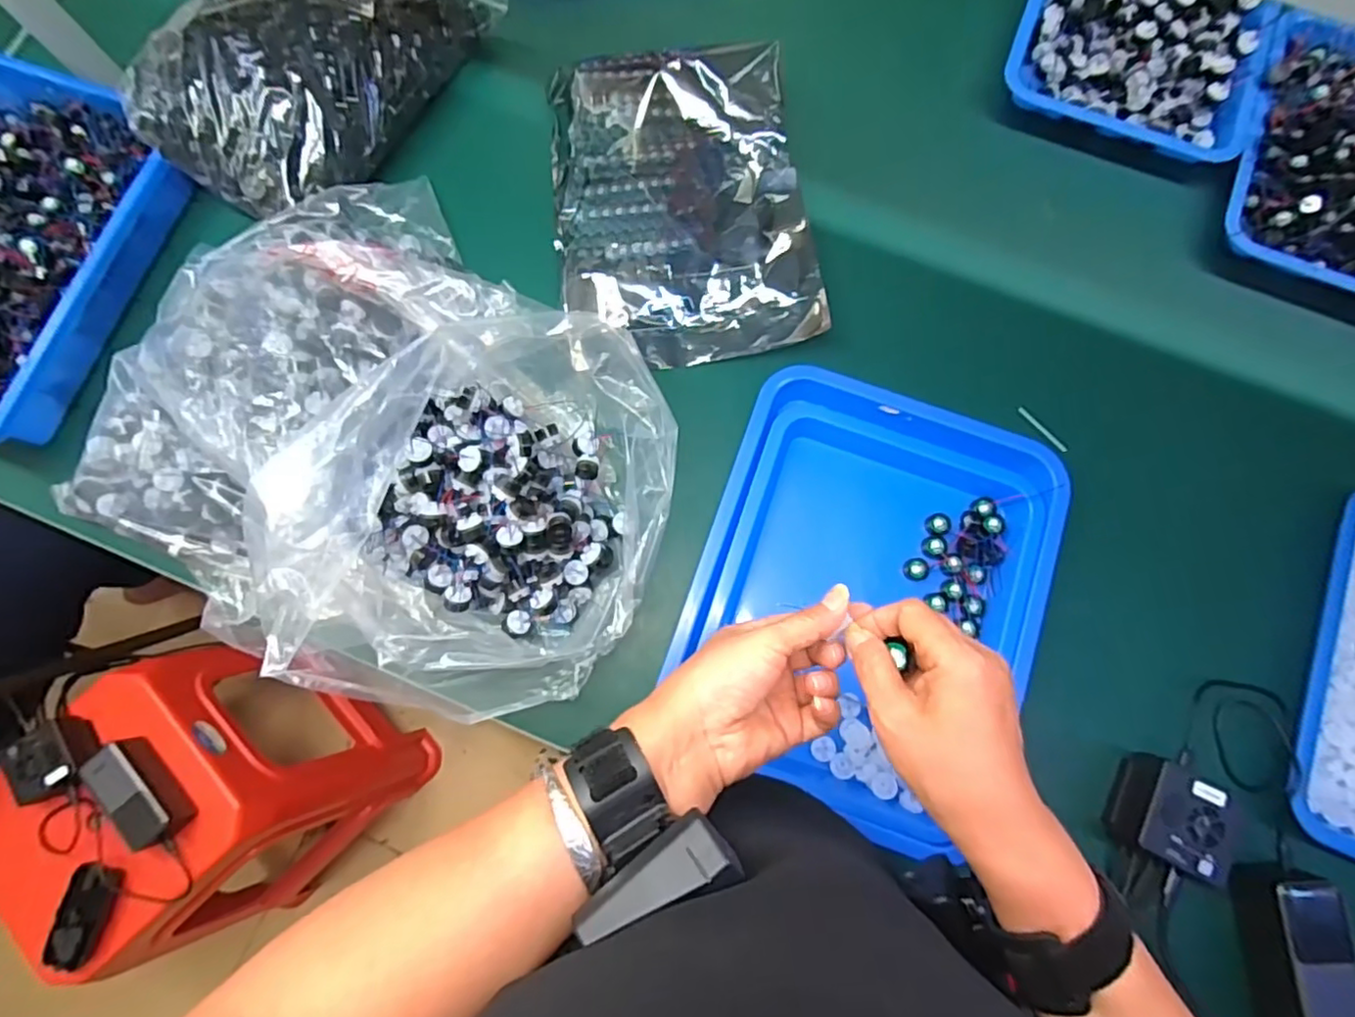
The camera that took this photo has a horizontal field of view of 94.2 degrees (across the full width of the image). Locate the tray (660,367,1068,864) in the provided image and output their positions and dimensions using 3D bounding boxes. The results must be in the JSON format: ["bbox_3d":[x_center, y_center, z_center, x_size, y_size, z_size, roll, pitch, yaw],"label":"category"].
[{"bbox_3d":[0.171,0.074,0.573,0.294,0.038,0.380,19,79,3],"label":"tray"}]

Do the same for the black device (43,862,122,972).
[{"bbox_3d":[-0.712,0.483,0.748,0.063,0.017,0.112,13,79,2],"label":"black device"}]

